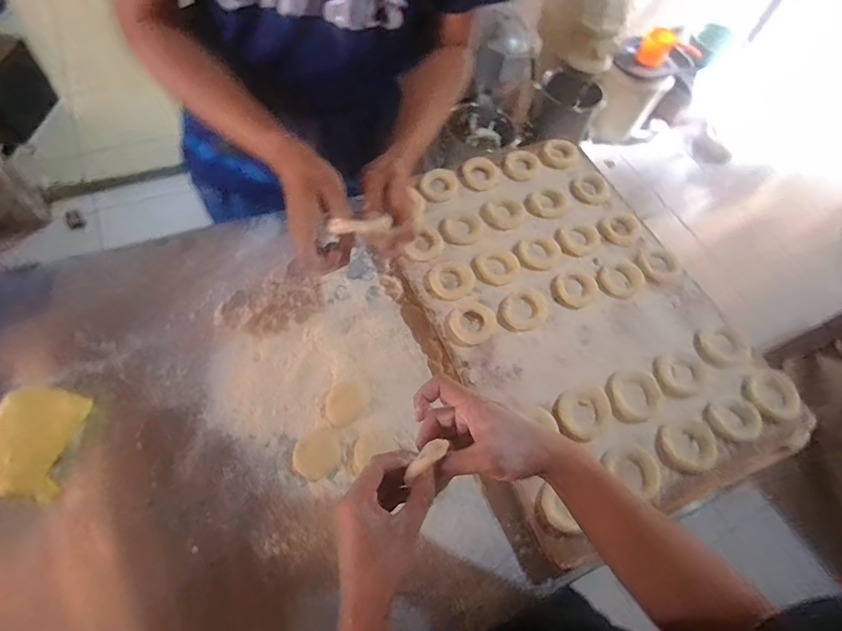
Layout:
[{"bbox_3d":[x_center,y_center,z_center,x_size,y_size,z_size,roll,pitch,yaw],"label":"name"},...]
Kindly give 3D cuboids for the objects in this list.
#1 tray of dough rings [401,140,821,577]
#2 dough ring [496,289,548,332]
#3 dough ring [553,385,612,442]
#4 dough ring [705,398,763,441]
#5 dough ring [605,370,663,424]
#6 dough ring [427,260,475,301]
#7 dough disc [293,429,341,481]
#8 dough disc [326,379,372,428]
[{"bbox_3d":[0.222,-0.029,0.664,0.409,0.035,0.581,-17,63,-17],"label":"tray of dough rings"},{"bbox_3d":[0.144,-0.007,0.645,0.079,0.009,0.058,-21,65,-19],"label":"dough ring"},{"bbox_3d":[0.205,0.122,0.577,0.083,0.018,0.063,-32,69,-24],"label":"dough ring"},{"bbox_3d":[0.404,0.135,0.588,0.073,0.016,0.056,-13,62,-15],"label":"dough ring"},{"bbox_3d":[0.280,0.103,0.592,0.076,0.011,0.069,-4,60,-11],"label":"dough ring"},{"bbox_3d":[0.043,-0.052,0.657,0.067,0.011,0.064,4,59,-6],"label":"dough ring"},{"bbox_3d":[-0.125,0.168,0.548,0.056,0.004,0.052,4,59,-6],"label":"dough disc"},{"bbox_3d":[-0.092,0.110,0.575,0.058,0.009,0.049,-25,66,-21],"label":"dough disc"}]

